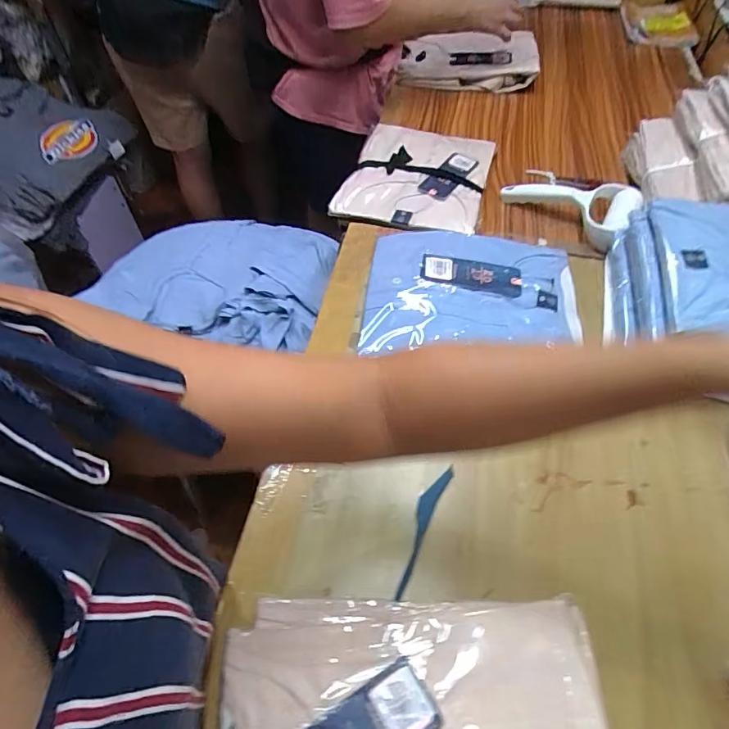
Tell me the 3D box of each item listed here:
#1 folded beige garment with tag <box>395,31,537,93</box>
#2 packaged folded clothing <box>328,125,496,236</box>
[{"bbox_3d":[0.207,-0.600,0.934,0.275,0.072,0.123,2,55,1],"label":"folded beige garment with tag"},{"bbox_3d":[0.083,-0.295,0.701,0.198,0.015,0.253,16,56,10],"label":"packaged folded clothing"}]

